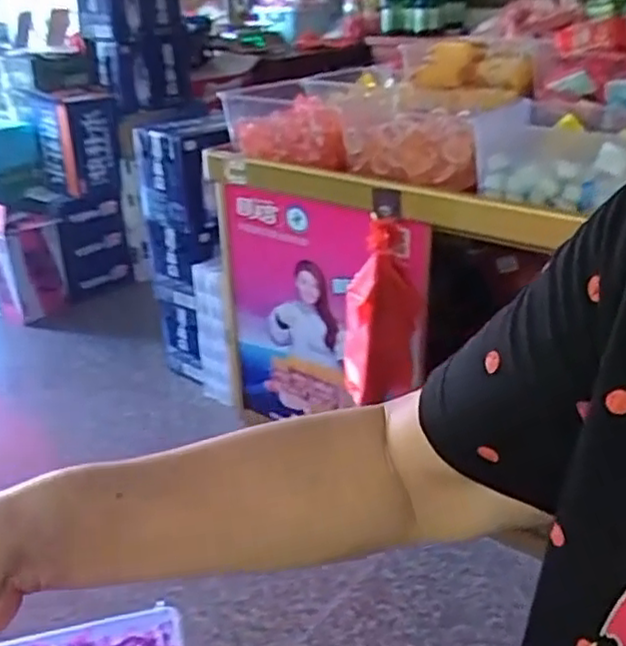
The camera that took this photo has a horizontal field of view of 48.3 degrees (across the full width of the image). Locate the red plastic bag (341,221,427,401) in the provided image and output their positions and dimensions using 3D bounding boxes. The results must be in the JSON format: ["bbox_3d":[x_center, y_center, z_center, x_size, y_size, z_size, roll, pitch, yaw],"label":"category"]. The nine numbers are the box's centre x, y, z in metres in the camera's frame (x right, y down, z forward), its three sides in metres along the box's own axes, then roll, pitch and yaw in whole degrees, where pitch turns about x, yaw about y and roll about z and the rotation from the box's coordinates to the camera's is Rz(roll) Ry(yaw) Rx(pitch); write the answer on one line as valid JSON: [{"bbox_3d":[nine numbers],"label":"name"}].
[{"bbox_3d":[0.120,-0.012,1.420,0.120,0.355,0.188,-16,29,-28],"label":"red plastic bag"}]

